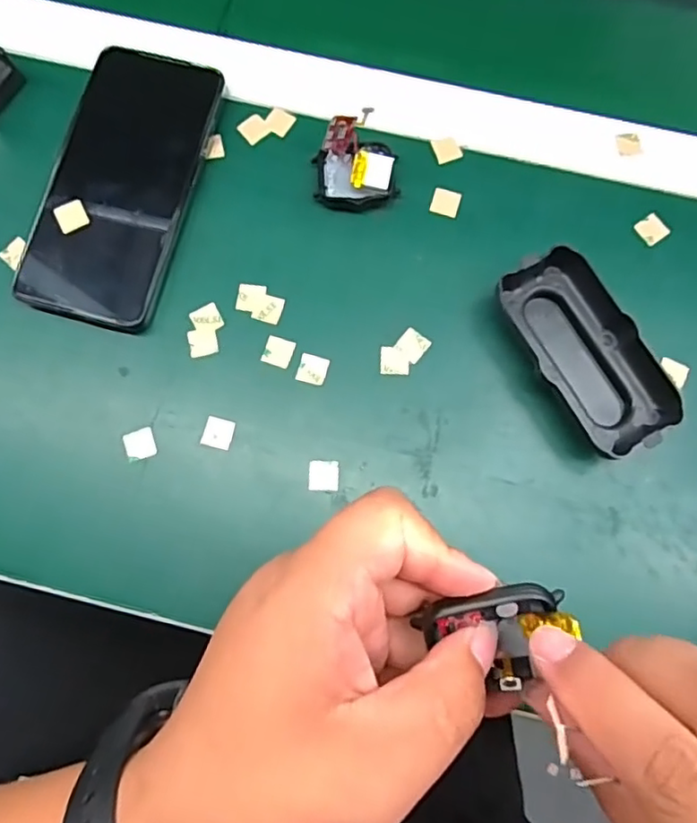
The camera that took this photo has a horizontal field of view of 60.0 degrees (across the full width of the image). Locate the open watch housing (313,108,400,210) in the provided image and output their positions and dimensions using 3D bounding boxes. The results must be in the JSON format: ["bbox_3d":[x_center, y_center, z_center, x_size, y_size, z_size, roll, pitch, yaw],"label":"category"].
[{"bbox_3d":[0.005,-0.138,0.339,0.045,0.035,0.038,-5,78,-1],"label":"open watch housing"}]

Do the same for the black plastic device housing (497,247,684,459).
[{"bbox_3d":[0.129,-0.033,0.323,0.050,0.024,0.110,-27,79,-5],"label":"black plastic device housing"}]

